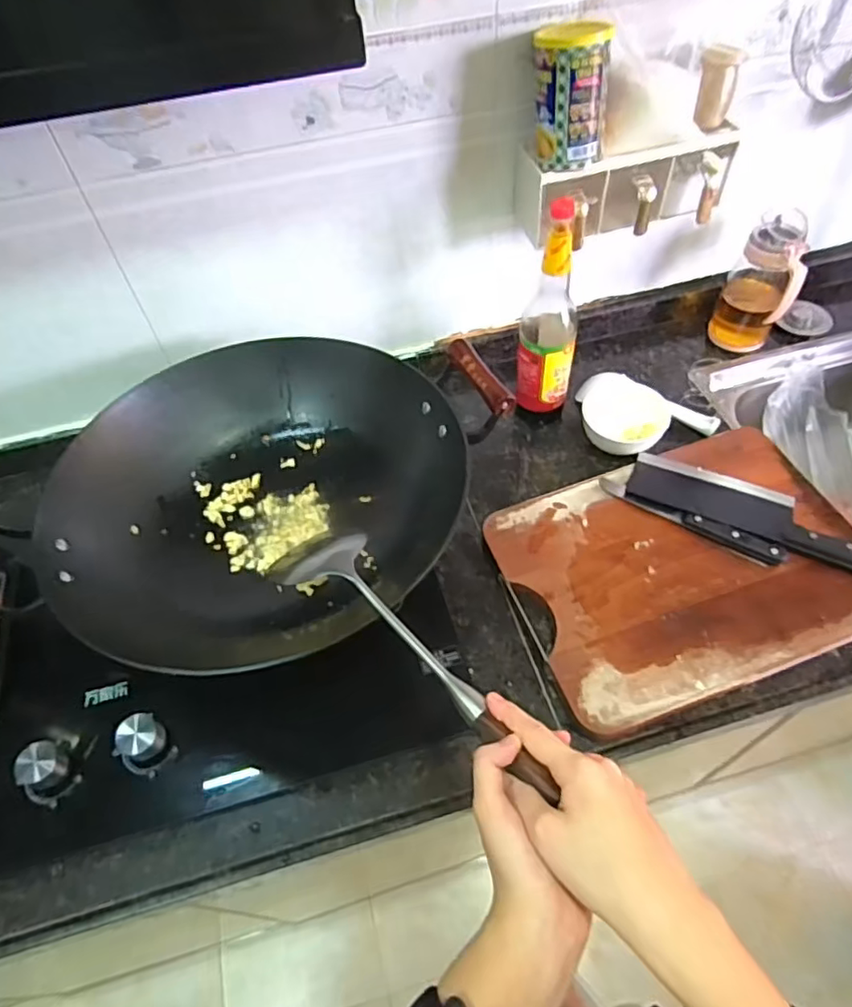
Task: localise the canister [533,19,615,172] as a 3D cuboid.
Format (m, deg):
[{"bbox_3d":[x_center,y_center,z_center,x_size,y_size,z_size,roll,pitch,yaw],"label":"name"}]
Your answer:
[{"bbox_3d":[0.150,-0.427,0.631,0.074,0.108,0.089,1,53,6],"label":"canister"}]

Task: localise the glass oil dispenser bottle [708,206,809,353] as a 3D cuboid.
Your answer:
[{"bbox_3d":[0.473,-0.303,0.861,0.087,0.188,0.084,18,57,18],"label":"glass oil dispenser bottle"}]

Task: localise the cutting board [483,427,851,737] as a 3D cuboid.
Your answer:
[{"bbox_3d":[0.294,0.068,0.684,0.387,0.033,0.276,-18,54,-9],"label":"cutting board"}]

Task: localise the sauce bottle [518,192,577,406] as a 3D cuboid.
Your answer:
[{"bbox_3d":[0.151,-0.226,0.733,0.068,0.256,0.056,4,54,8],"label":"sauce bottle"}]

